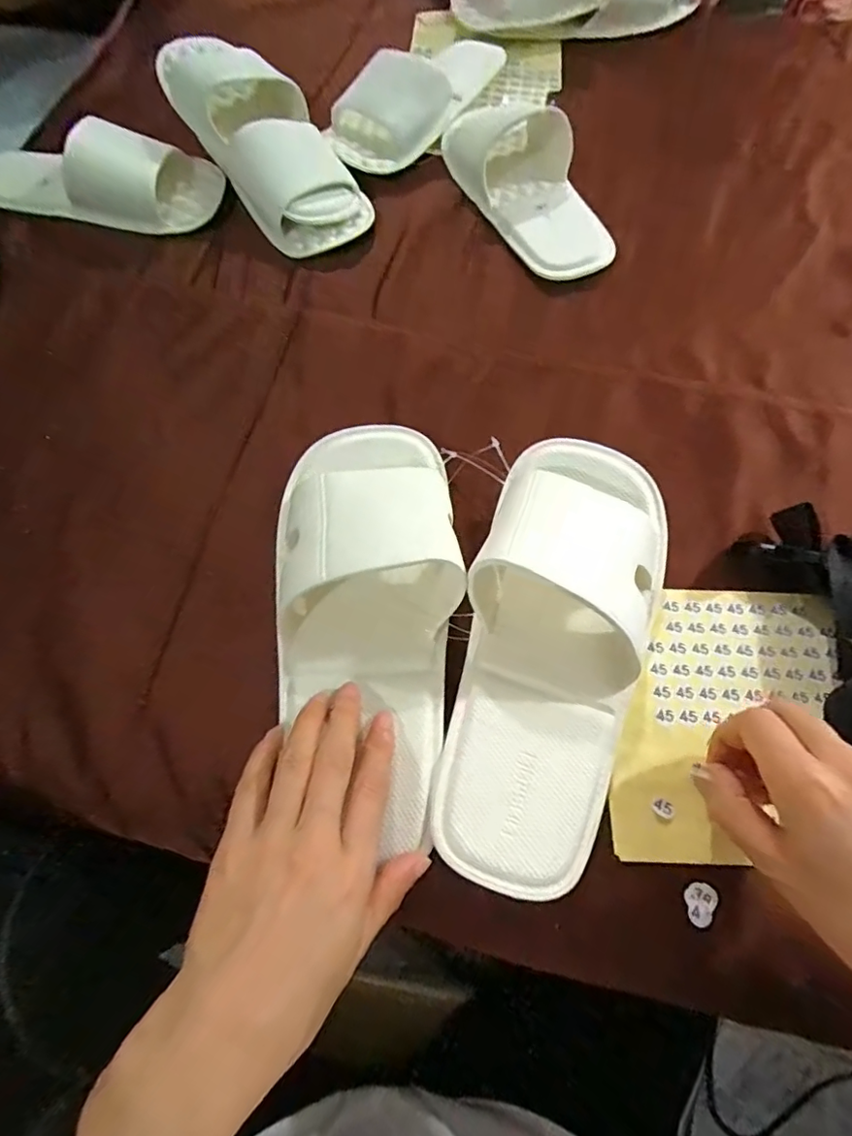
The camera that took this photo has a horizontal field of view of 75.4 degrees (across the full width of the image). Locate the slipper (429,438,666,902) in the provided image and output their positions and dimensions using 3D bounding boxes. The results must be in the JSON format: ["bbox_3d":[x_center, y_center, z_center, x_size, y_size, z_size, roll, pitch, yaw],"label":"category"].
[{"bbox_3d":[0.074,0.039,0.314,0.107,0.059,0.258,18,67,10],"label":"slipper"}]

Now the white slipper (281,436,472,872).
[{"bbox_3d":[-0.033,0.024,0.330,0.110,0.043,0.252,-4,65,0],"label":"white slipper"}]

